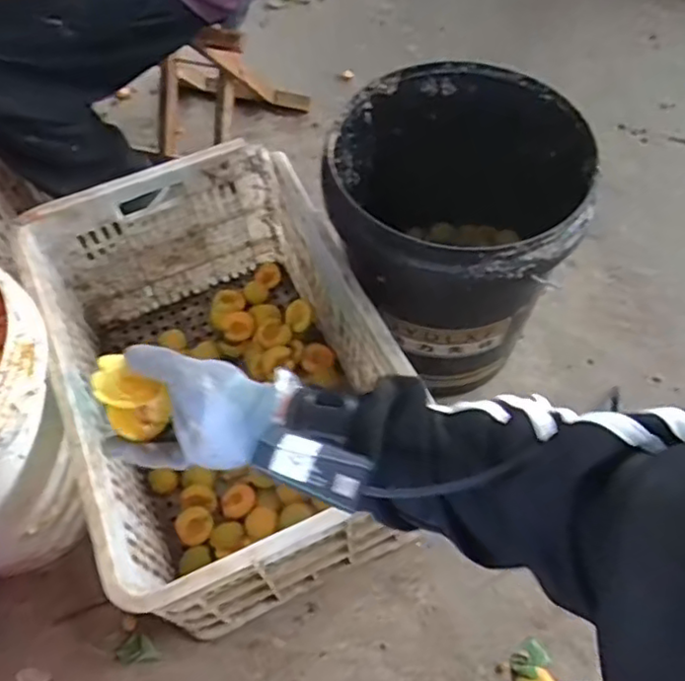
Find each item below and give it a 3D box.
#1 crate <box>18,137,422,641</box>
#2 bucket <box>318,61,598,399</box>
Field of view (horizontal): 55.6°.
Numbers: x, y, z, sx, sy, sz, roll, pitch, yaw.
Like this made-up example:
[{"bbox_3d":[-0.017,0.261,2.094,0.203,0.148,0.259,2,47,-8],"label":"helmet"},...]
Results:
[{"bbox_3d":[-0.146,0.040,0.845,0.352,0.283,0.541,-21,62,-9],"label":"crate"},{"bbox_3d":[0.144,-0.146,0.885,0.307,0.336,0.323,-1,60,2],"label":"bucket"}]

